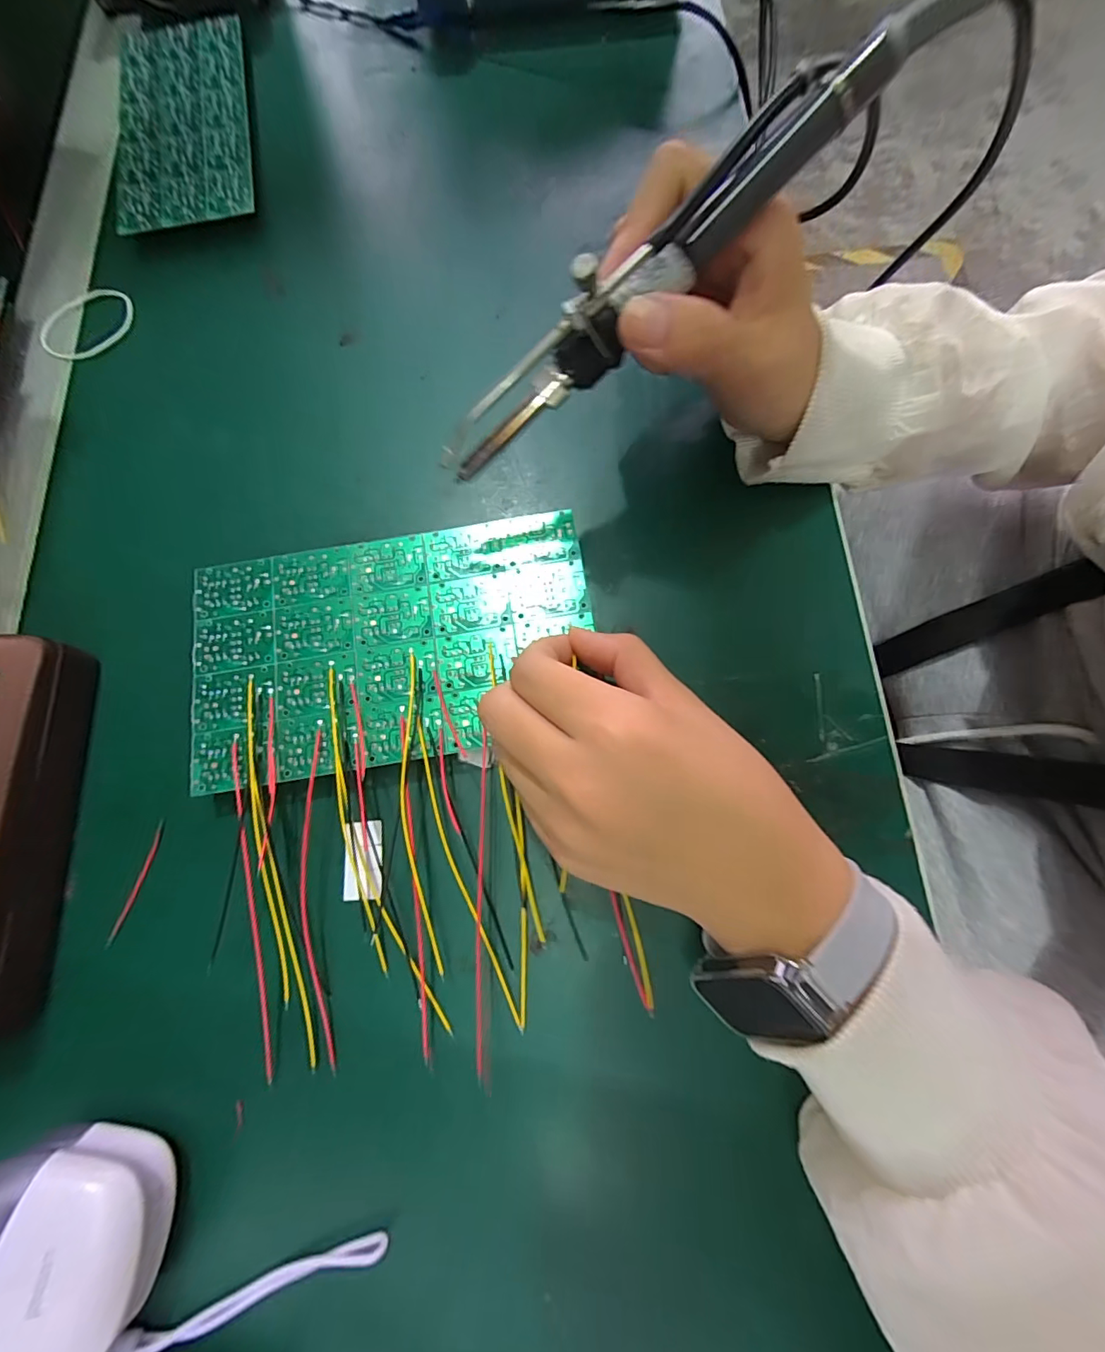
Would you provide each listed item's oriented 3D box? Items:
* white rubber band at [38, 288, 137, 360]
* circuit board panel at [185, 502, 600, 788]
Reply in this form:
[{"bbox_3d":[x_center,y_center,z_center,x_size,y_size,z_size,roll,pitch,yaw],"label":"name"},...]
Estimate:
[{"bbox_3d":[-0.261,-0.198,0.283,0.054,0.005,0.044,-19,75,-2],"label":"white rubber band"},{"bbox_3d":[-0.069,-0.014,0.220,0.171,0.004,0.101,-9,76,-2],"label":"circuit board panel"}]

